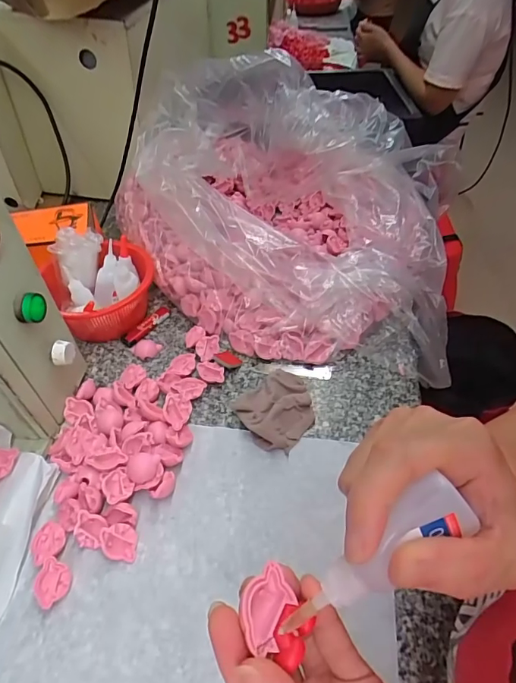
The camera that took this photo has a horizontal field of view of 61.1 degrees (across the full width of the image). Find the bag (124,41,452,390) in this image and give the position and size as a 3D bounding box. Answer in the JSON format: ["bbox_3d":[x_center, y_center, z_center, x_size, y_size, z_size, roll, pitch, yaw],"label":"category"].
[{"bbox_3d":[0.052,-0.218,0.618,0.494,0.231,0.453,14,49,15],"label":"bag"}]

